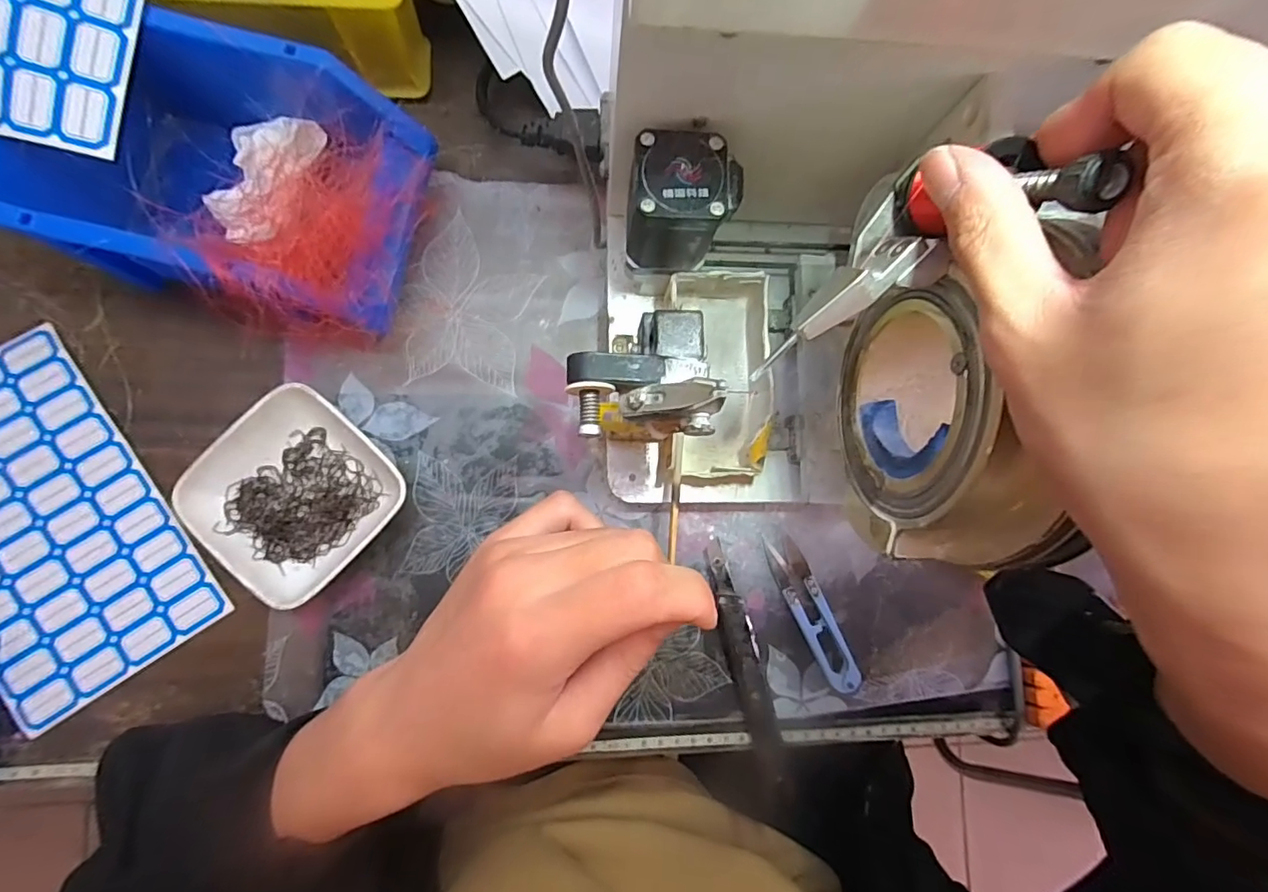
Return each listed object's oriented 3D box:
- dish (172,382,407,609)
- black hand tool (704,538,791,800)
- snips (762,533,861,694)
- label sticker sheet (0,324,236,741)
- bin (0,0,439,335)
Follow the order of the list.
[{"bbox_3d":[-0.189,0.027,0.304,0.093,0.026,0.099,-44,89,-7],"label":"dish"},{"bbox_3d":[0.068,0.132,0.322,0.021,0.013,0.148,-16,86,-6],"label":"black hand tool"},{"bbox_3d":[0.110,0.102,0.331,0.022,0.010,0.100,-26,87,-7],"label":"snips"},{"bbox_3d":[-0.332,0.044,0.301,0.118,0.006,0.197,-35,88,-7],"label":"label sticker sheet"},{"bbox_3d":[-0.211,-0.134,0.290,0.178,0.084,0.133,14,83,-3],"label":"bin"}]

